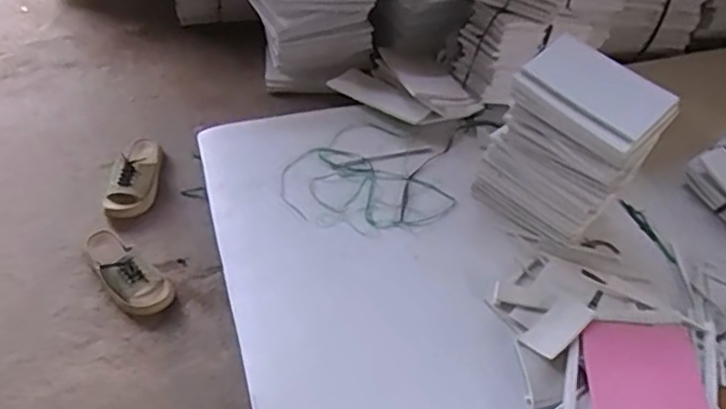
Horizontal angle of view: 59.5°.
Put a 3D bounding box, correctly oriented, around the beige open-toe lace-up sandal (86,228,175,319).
[{"bbox_3d":[-0.509,0.141,1.351,0.237,0.073,0.106,35,60,19],"label":"beige open-toe lace-up sandal"}]

